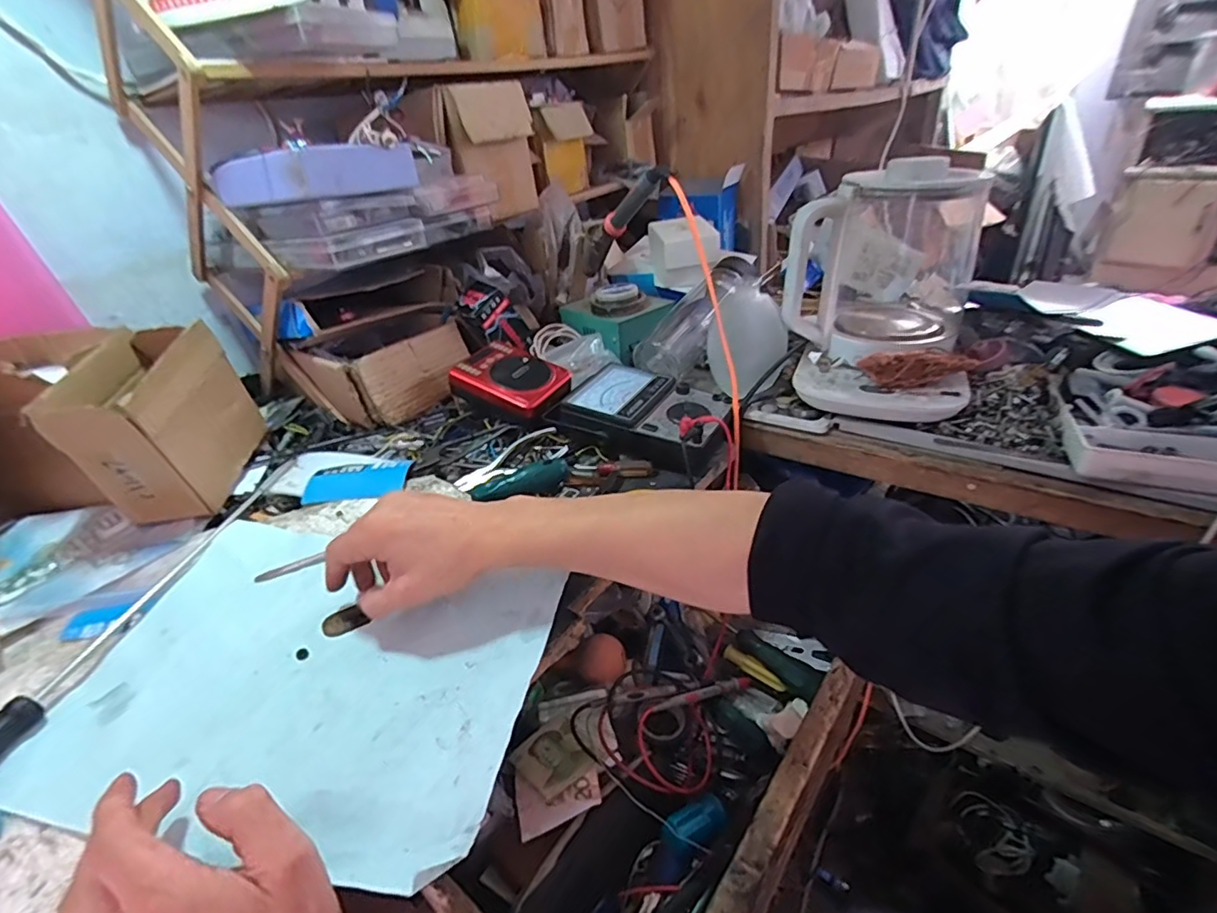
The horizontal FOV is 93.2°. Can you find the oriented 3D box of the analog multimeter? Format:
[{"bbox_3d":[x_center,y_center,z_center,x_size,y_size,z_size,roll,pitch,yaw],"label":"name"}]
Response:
[{"bbox_3d":[0.045,-0.044,0.628,0.173,0.053,0.121,19,41,32],"label":"analog multimeter"}]

